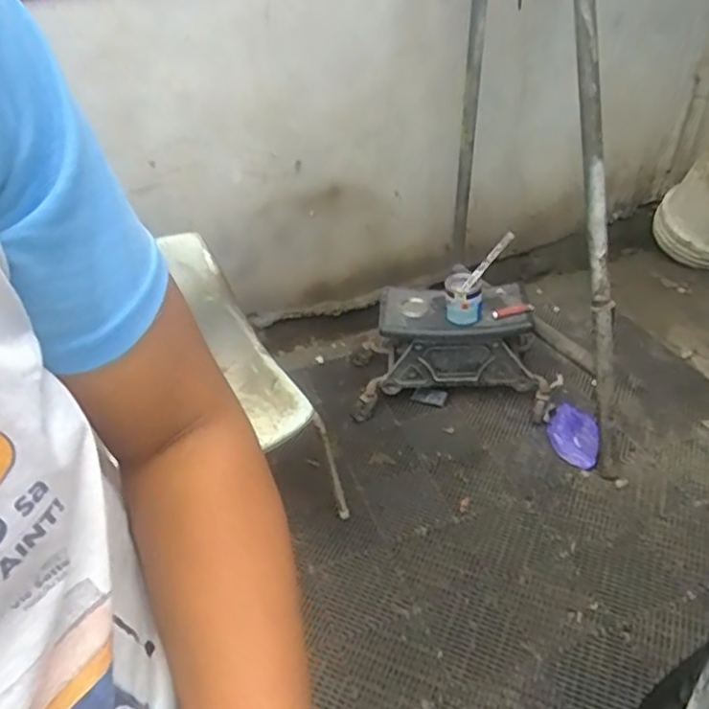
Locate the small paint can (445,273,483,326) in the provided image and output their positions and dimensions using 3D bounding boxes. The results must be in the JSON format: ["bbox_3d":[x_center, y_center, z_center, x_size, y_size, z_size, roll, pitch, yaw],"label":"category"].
[{"bbox_3d":[0.321,-0.159,1.823,0.106,0.129,0.107,-4,37,3],"label":"small paint can"}]

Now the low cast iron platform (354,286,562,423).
[{"bbox_3d":[0.331,-0.030,1.961,0.661,0.341,0.310,3,37,7],"label":"low cast iron platform"}]

